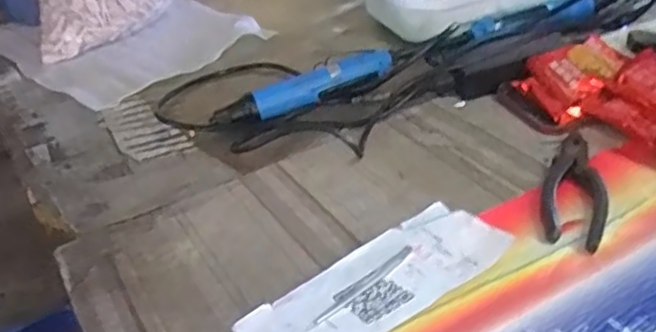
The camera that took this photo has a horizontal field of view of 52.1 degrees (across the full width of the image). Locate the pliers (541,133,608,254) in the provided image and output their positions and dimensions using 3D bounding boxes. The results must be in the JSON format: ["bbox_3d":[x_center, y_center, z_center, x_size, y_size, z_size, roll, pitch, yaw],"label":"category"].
[{"bbox_3d":[0.206,0.018,0.558,0.049,0.010,0.154,7,34,21],"label":"pliers"}]

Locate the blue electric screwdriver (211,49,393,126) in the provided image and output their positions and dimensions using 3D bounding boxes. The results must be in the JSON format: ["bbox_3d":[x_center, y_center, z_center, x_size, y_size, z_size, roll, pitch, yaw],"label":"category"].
[{"bbox_3d":[-0.026,-0.081,0.736,0.201,0.046,0.031,-14,32,-11],"label":"blue electric screwdriver"}]

